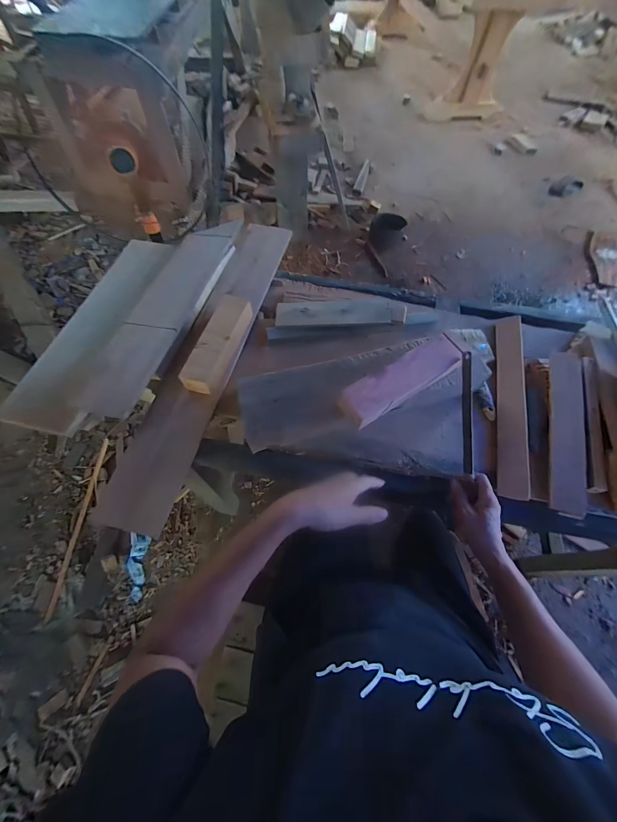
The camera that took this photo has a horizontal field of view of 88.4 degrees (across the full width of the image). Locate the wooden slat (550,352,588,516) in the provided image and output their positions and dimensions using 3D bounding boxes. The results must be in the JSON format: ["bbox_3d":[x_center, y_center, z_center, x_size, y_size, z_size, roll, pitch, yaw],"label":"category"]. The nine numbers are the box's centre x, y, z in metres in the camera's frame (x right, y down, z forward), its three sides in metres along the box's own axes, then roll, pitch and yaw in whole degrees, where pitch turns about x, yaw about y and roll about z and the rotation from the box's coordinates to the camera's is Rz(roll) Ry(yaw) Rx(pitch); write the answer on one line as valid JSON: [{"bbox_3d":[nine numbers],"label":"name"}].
[{"bbox_3d":[0.476,0.024,0.583,0.059,0.015,0.327,17,63,7],"label":"wooden slat"}]

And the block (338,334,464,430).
[{"bbox_3d":[0.153,-0.053,0.514,0.224,0.022,0.061,-30,67,-16],"label":"block"}]

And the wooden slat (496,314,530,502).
[{"bbox_3d":[0.396,-0.031,0.621,0.049,0.007,0.408,-1,57,31],"label":"wooden slat"}]

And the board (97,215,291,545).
[{"bbox_3d":[-0.199,-0.145,0.671,0.121,0.024,0.767,15,65,4],"label":"board"}]

